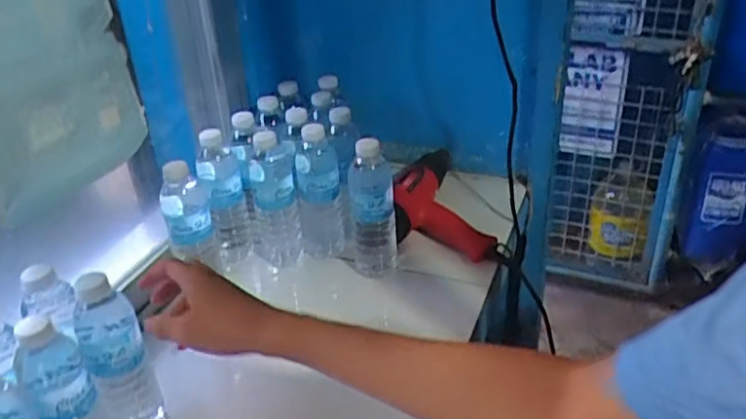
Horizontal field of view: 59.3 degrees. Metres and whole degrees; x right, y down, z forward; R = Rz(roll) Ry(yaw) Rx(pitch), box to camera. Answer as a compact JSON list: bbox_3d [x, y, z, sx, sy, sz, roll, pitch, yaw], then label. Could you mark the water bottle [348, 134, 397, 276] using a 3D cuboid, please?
[{"bbox_3d":[0.000,0.001,0.909,0.062,0.193,0.051,-5,32,-3],"label":"water bottle"}]

